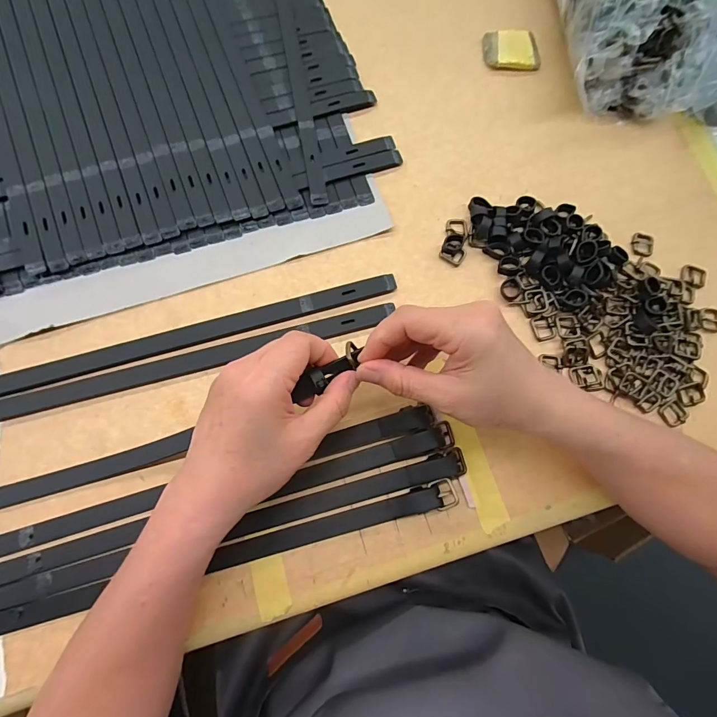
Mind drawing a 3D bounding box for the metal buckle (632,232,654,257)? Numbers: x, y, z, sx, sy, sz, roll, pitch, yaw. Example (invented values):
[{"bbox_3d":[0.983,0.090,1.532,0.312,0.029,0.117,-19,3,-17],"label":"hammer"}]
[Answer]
[{"bbox_3d":[0.277,-0.111,0.381,0.021,0.005,0.025,15,78,-1],"label":"metal buckle"}]

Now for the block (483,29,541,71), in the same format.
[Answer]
[{"bbox_3d":[0.165,-0.332,0.420,0.059,0.008,0.047,-1,77,0],"label":"block"}]

